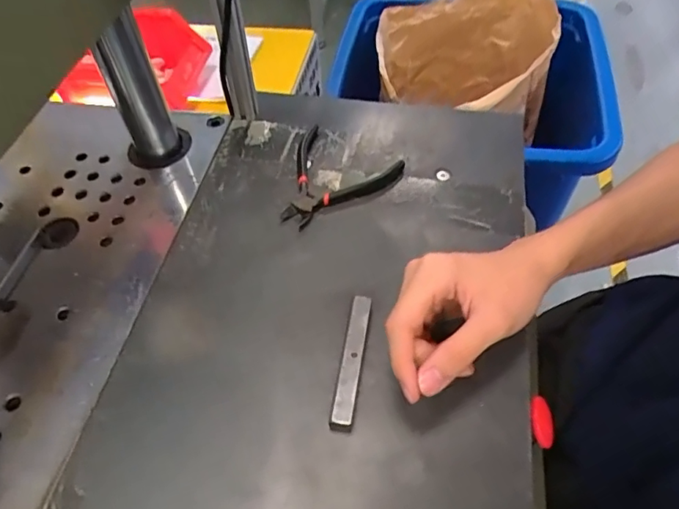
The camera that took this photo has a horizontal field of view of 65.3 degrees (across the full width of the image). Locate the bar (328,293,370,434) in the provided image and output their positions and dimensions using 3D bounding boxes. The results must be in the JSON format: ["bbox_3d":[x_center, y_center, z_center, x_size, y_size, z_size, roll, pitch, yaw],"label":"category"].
[{"bbox_3d":[0.009,0.077,0.382,0.013,0.024,0.097,8,53,7],"label":"bar"}]

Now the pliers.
[{"bbox_3d":[-0.009,-0.067,0.488,0.105,0.010,0.113,23,56,17],"label":"pliers"}]

